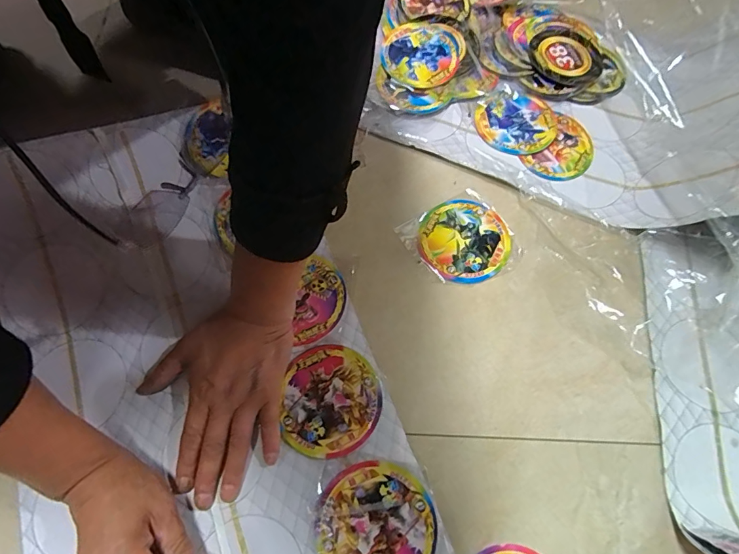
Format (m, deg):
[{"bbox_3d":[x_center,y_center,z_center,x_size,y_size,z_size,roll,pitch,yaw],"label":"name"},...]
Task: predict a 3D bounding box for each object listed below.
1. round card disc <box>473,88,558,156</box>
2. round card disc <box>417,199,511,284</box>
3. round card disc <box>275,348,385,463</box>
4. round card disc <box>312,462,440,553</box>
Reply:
[{"bbox_3d":[0.177,-0.188,0.508,0.094,0.005,0.092,1,68,-1],"label":"round card disc"},{"bbox_3d":[0.101,-0.040,0.451,0.093,0.004,0.097,1,68,-1],"label":"round card disc"},{"bbox_3d":[-0.035,0.111,0.382,0.088,0.008,0.093,1,68,-1],"label":"round card disc"},{"bbox_3d":[0.004,0.202,0.341,0.093,0.004,0.094,-1,66,3],"label":"round card disc"}]

